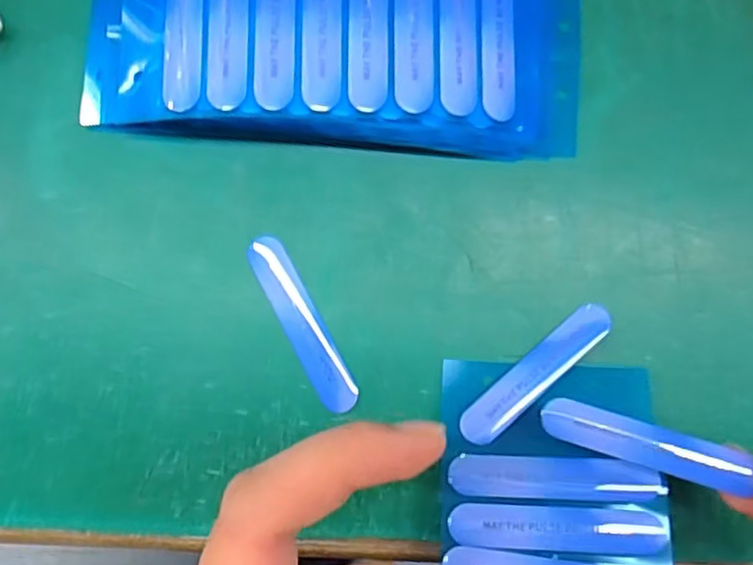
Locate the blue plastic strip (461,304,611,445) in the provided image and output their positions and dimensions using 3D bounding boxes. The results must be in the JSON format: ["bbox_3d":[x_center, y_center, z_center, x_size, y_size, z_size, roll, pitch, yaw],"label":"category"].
[{"bbox_3d":[0.043,0.024,0.173,0.050,0.007,0.009,-40,88,-6],"label":"blue plastic strip"}]

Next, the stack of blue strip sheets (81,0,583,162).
[{"bbox_3d":[-0.009,-0.066,0.174,0.130,0.017,0.063,5,84,-2],"label":"stack of blue strip sheets"}]

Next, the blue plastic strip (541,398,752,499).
[{"bbox_3d":[0.064,0.039,0.155,0.048,0.004,0.009,17,84,16],"label":"blue plastic strip"}]

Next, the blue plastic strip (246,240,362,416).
[{"bbox_3d":[-0.020,0.011,0.173,0.010,0.004,0.050,-28,87,-5],"label":"blue plastic strip"}]

